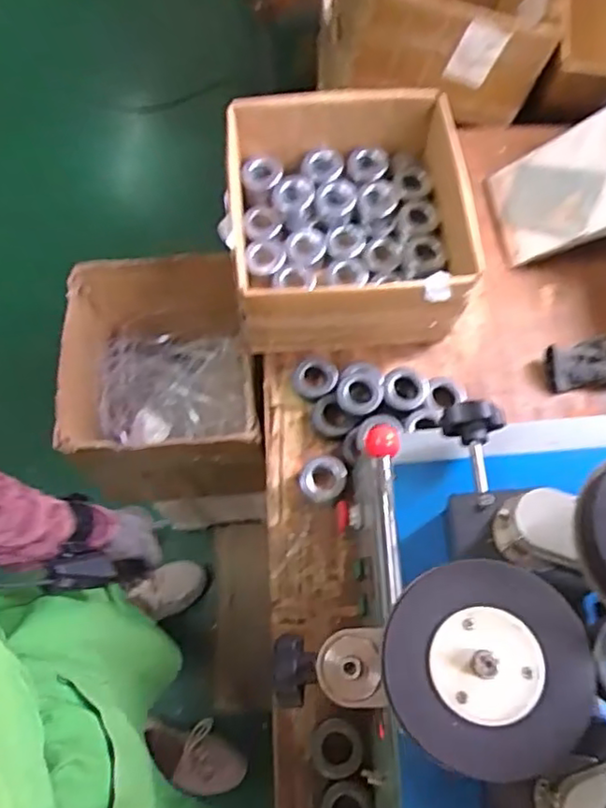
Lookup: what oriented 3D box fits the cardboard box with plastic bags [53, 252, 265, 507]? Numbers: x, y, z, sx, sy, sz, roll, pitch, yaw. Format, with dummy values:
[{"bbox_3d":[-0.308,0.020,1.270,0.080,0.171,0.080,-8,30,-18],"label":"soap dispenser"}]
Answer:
[{"bbox_3d":[-0.224,-0.031,1.097,0.286,0.296,0.315,-6,69,-2],"label":"cardboard box with plastic bags"}]

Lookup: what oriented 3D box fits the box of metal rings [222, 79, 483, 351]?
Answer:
[{"bbox_3d":[0.068,-0.266,0.938,0.346,0.143,0.343,-7,69,-2],"label":"box of metal rings"}]

